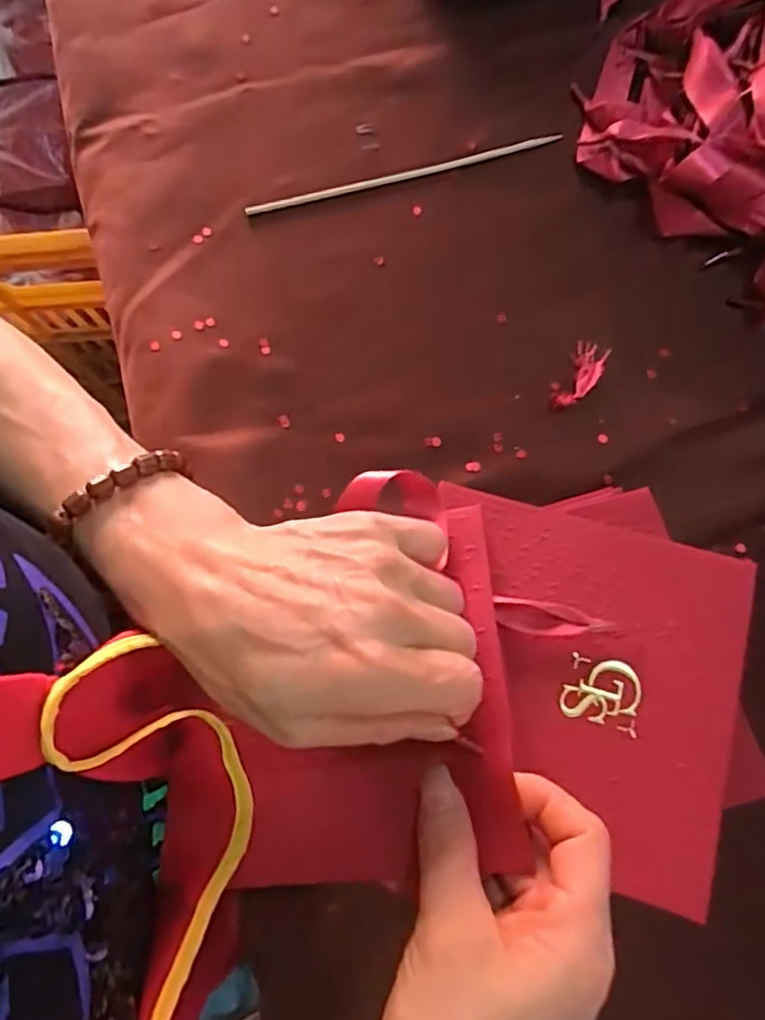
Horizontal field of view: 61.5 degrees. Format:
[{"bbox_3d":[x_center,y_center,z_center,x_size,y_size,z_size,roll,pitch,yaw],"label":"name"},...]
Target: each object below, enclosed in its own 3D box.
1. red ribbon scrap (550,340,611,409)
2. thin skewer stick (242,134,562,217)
[{"bbox_3d":[0.115,-0.077,0.373,0.019,0.004,0.044,26,79,5],"label":"red ribbon scrap"},{"bbox_3d":[0.013,-0.207,0.397,0.197,0.004,0.006,-14,78,-3],"label":"thin skewer stick"}]

